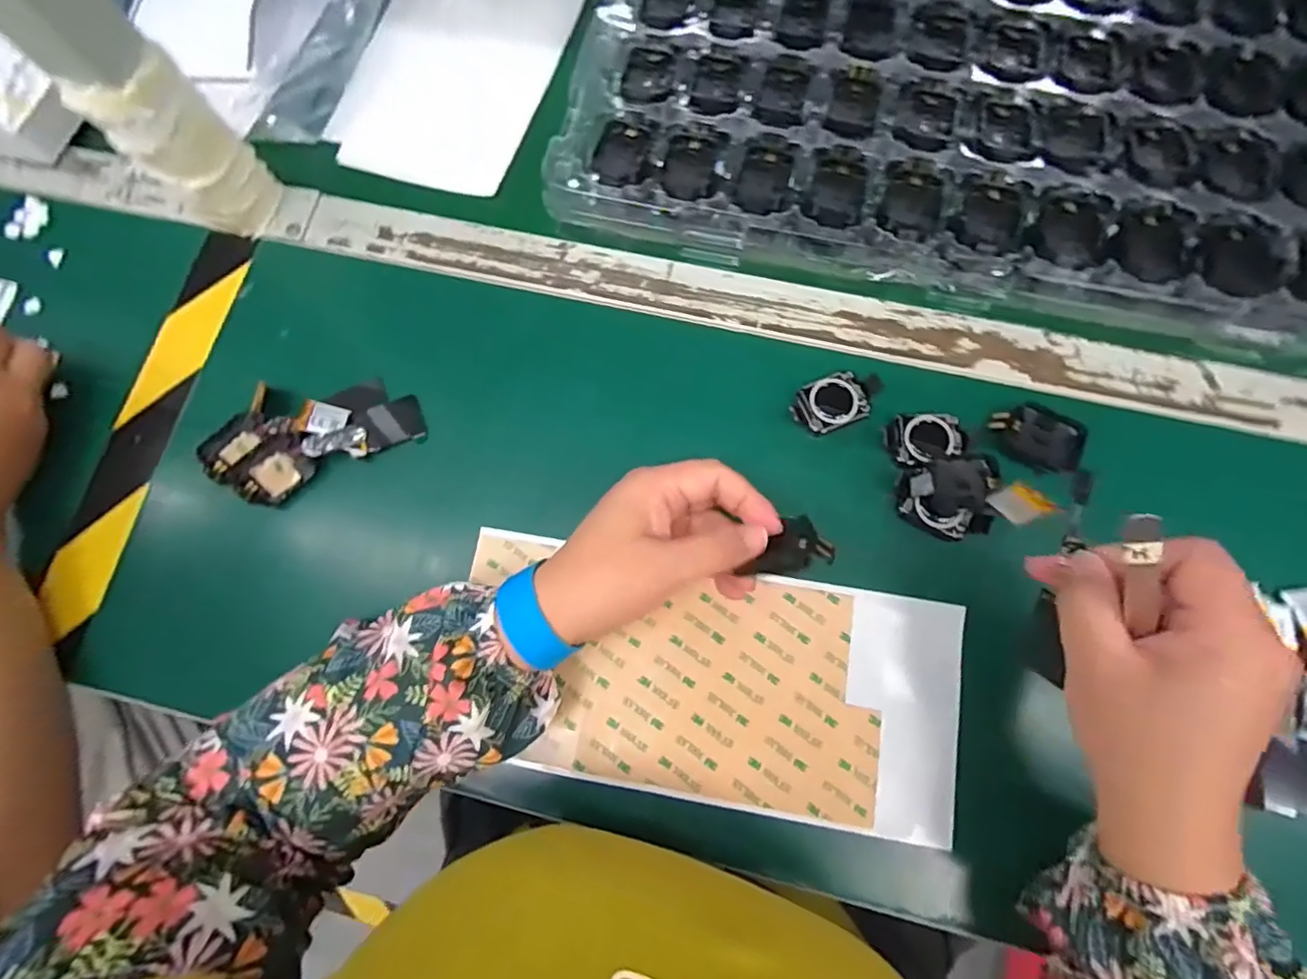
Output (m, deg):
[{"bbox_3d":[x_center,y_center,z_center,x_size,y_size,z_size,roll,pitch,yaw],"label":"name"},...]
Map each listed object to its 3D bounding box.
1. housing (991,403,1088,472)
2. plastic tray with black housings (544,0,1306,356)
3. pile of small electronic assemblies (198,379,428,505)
[{"bbox_3d":[0.224,-0.030,0.335,0.049,0.014,0.034,23,78,7],"label":"housing"},{"bbox_3d":[0.206,-0.292,0.389,0.480,0.035,0.338,12,77,5],"label":"plastic tray with black housings"},{"bbox_3d":[-0.211,-0.037,0.353,0.121,0.022,0.057,-29,77,-5],"label":"pile of small electronic assemblies"}]

